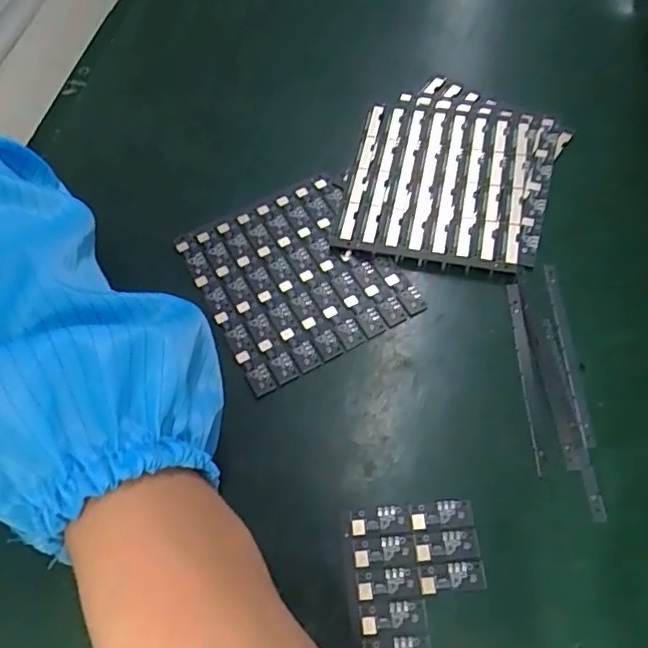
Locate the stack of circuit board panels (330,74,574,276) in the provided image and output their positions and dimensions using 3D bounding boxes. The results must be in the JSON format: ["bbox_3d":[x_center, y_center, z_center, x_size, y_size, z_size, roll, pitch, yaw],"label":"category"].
[{"bbox_3d":[0.071,-0.085,0.325,0.107,0.009,0.125,13,63,10],"label":"stack of circuit board panels"}]

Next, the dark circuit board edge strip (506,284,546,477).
[{"bbox_3d":[0.094,0.022,0.271,0.006,0.004,0.093,-1,61,3],"label":"dark circuit board edge strip"}]

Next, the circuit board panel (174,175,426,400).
[{"bbox_3d":[-0.015,-0.026,0.301,0.093,0.004,0.100,-28,63,-11],"label":"circuit board panel"}]

